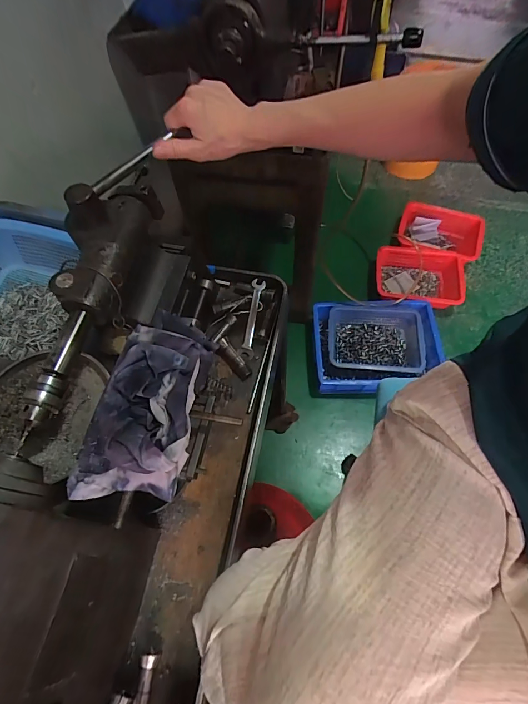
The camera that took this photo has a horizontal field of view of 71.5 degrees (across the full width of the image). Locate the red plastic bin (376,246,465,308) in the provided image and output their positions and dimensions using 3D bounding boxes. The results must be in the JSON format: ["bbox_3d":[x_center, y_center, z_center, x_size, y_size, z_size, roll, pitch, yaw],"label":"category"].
[{"bbox_3d":[0.600,-0.273,1.397,0.323,0.103,0.237,2,64,3],"label":"red plastic bin"}]

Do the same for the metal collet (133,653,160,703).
[{"bbox_3d":[-0.136,0.379,0.409,0.018,0.013,0.070,8,64,6],"label":"metal collet"}]

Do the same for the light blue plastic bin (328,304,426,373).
[{"bbox_3d":[0.394,-0.036,1.282,0.333,0.087,0.246,6,64,5],"label":"light blue plastic bin"}]

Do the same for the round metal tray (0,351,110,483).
[{"bbox_3d":[-0.245,0.057,0.392,0.127,0.020,0.128,-1,64,1],"label":"round metal tray"}]

